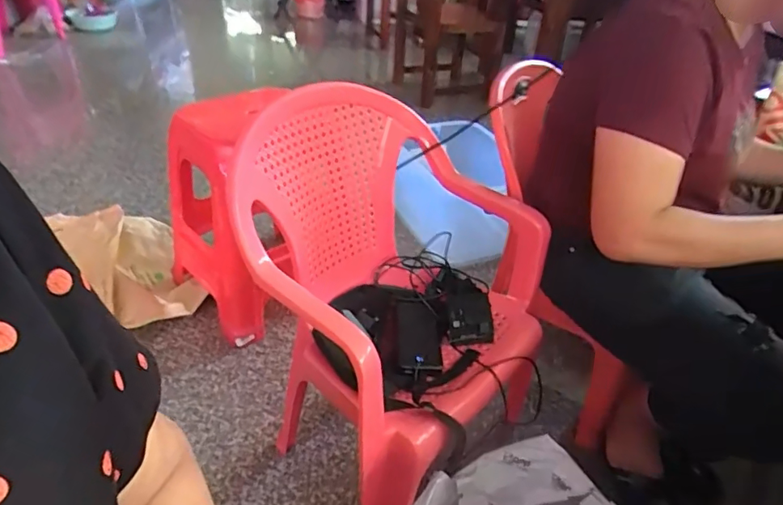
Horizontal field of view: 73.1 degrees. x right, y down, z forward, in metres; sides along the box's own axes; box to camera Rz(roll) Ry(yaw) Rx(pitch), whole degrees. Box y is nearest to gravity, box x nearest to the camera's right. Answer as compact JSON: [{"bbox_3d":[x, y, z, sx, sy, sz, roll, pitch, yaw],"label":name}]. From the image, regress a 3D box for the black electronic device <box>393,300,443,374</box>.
[{"bbox_3d":[0.042,0.139,0.887,0.075,0.023,0.150,2,35,-2],"label":"black electronic device"}]

